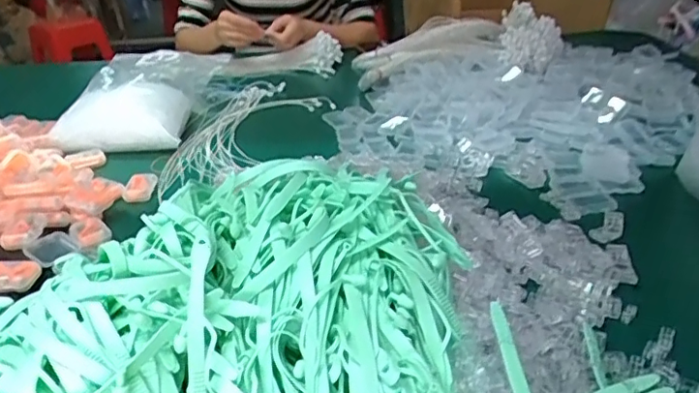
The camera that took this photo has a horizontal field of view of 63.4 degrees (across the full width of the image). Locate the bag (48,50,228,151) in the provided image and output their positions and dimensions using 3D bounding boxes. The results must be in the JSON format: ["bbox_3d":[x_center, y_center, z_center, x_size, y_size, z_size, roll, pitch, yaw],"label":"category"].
[{"bbox_3d":[-0.364,-0.182,1.012,0.215,0.089,0.345,-3,30,1],"label":"bag"}]

